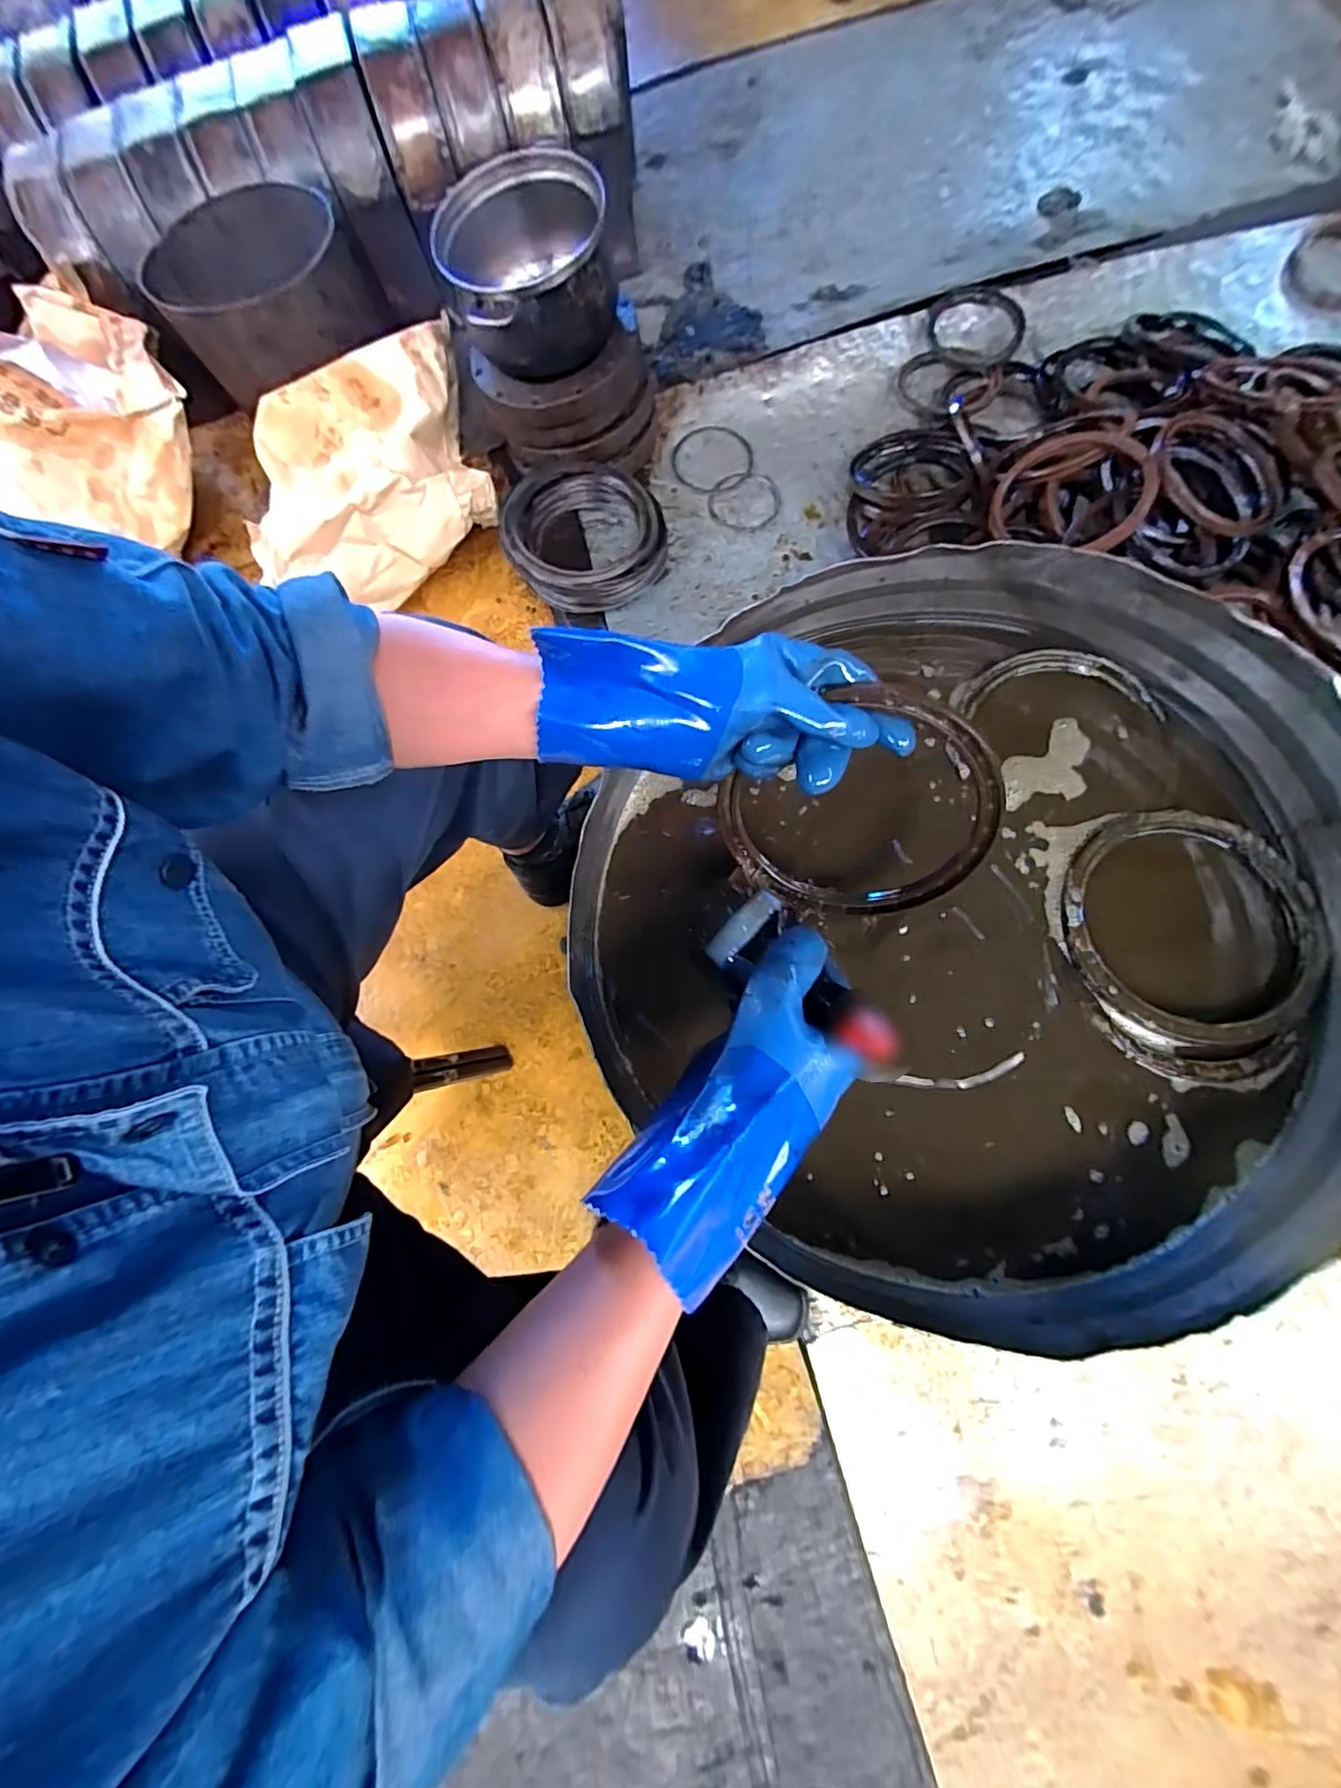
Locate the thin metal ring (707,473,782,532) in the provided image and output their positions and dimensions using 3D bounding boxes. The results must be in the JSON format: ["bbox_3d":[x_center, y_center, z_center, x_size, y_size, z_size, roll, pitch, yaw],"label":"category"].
[{"bbox_3d":[0.116,-0.617,0.907,0.115,0.008,0.101,-8,83,3],"label":"thin metal ring"}]

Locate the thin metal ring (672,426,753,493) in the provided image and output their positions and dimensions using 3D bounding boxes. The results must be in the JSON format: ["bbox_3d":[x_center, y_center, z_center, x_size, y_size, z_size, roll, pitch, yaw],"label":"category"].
[{"bbox_3d":[0.068,-0.697,0.927,0.130,0.008,0.129,0,77,1],"label":"thin metal ring"}]

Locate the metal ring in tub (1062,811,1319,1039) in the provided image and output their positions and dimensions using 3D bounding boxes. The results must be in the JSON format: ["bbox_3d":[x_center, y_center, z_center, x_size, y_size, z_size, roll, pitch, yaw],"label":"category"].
[{"bbox_3d":[0.410,0.022,0.455,0.188,0.014,0.183,-1,77,5],"label":"metal ring in tub"}]

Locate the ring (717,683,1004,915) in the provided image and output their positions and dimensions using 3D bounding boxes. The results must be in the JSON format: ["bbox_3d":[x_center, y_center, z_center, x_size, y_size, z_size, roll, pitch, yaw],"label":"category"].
[{"bbox_3d":[0.131,-0.048,0.397,0.165,0.177,0.014,37,44,-19],"label":"ring"}]

